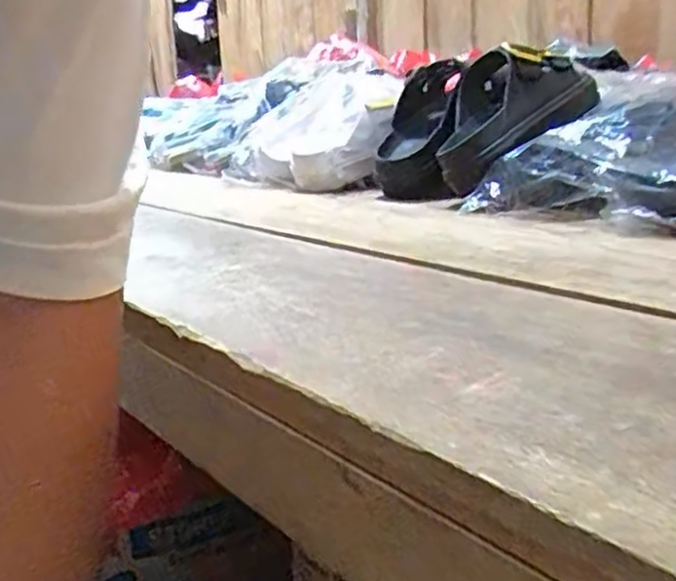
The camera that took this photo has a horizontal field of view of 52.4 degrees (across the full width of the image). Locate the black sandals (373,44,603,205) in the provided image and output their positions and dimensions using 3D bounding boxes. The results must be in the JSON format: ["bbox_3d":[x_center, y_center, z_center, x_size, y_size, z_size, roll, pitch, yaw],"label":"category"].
[{"bbox_3d":[0.140,-0.168,0.710,0.213,0.133,0.152,9,20,33],"label":"black sandals"}]

